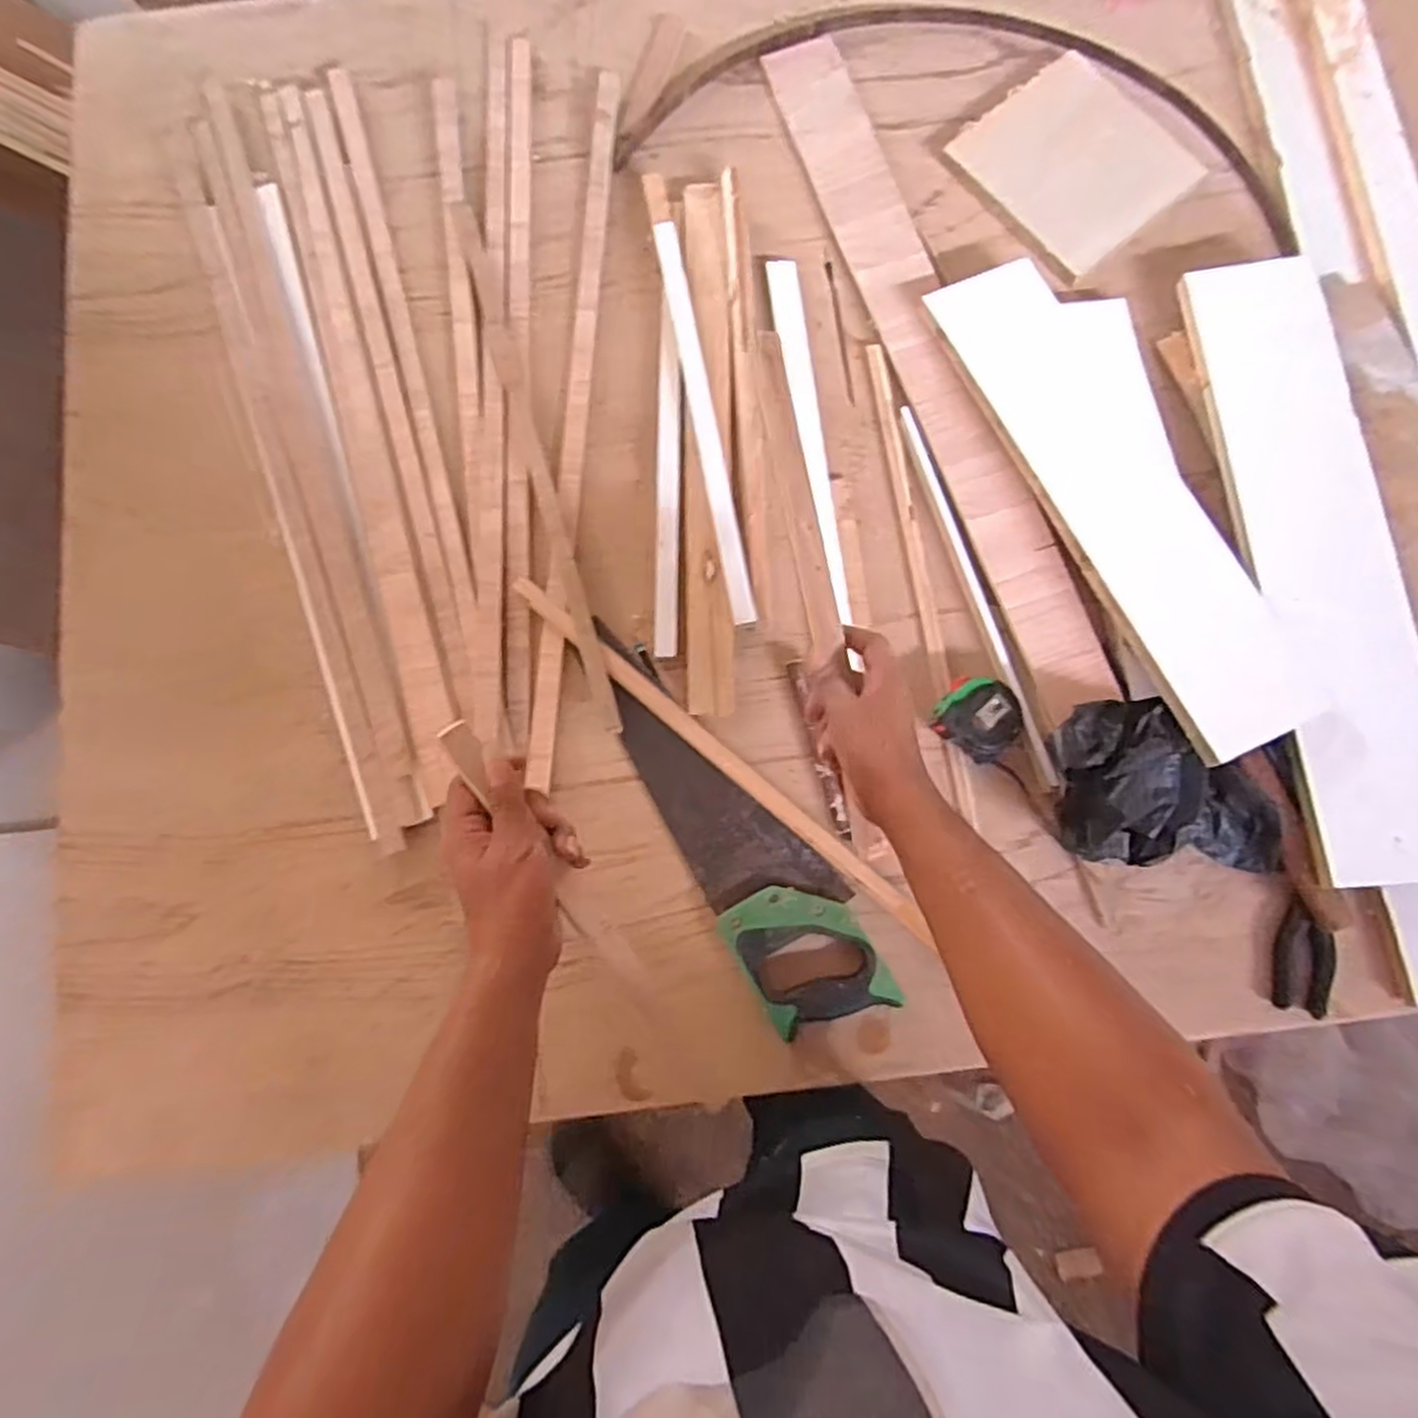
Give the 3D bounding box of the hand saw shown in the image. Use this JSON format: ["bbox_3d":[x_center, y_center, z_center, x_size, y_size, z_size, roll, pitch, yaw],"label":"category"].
[{"bbox_3d":[0.021,0.094,0.699,0.114,0.021,0.399,-27,82,-3],"label":"hand saw"}]

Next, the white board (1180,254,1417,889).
[{"bbox_3d":[0.548,-0.143,0.683,0.109,0.029,0.580,-8,78,14],"label":"white board"}]

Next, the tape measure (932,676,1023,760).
[{"bbox_3d":[0.250,0.006,0.704,0.073,0.037,0.068,39,84,6],"label":"tape measure"}]

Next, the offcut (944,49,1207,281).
[{"bbox_3d":[0.380,-0.575,0.804,0.192,0.010,0.201,-40,83,-5],"label":"offcut"}]

